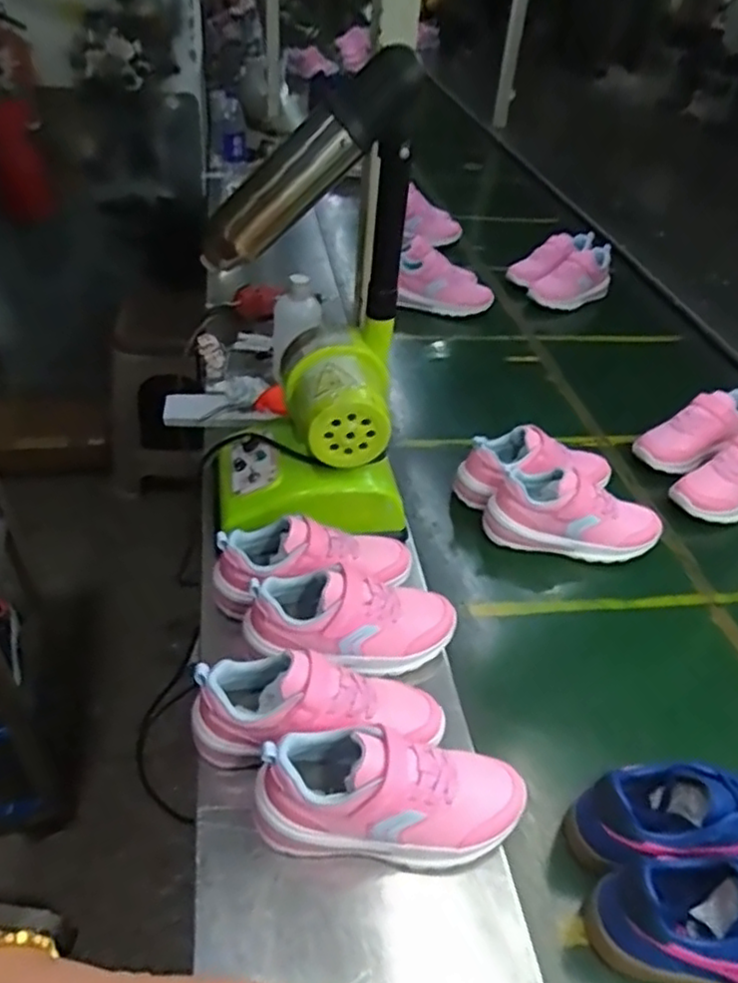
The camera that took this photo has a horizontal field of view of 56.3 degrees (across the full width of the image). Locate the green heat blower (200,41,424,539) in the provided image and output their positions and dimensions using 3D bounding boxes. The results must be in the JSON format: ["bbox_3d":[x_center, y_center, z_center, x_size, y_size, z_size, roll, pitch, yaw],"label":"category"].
[{"bbox_3d":[-0.066,-0.188,0.747,0.217,0.444,0.215,-1,42,-6],"label":"green heat blower"}]

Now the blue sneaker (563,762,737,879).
[{"bbox_3d":[0.314,0.297,0.618,0.246,0.088,0.078,4,42,-1],"label":"blue sneaker"}]

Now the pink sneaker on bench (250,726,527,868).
[{"bbox_3d":[0.019,0.249,0.581,0.228,0.087,0.085,3,42,-1],"label":"pink sneaker on bench"}]

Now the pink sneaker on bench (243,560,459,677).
[{"bbox_3d":[-0.015,0.134,0.722,0.219,0.102,0.083,10,41,-13],"label":"pink sneaker on bench"}]

